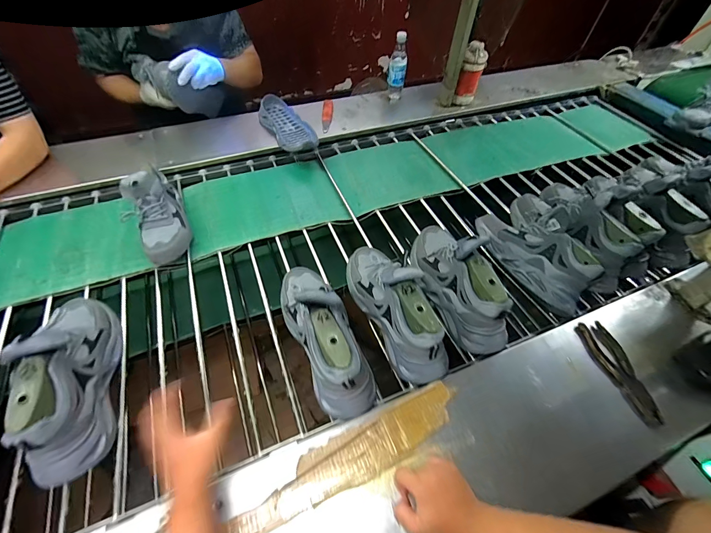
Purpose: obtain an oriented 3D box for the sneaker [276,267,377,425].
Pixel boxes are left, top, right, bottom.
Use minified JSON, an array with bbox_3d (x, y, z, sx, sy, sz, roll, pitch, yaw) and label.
[{"bbox_3d":[-0.060,0.093,0.579,0.092,0.141,0.291,-19,52,-19],"label":"sneaker"}]

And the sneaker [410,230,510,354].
[{"bbox_3d":[0.210,0.013,0.675,0.105,0.154,0.293,-12,50,-13],"label":"sneaker"}]

